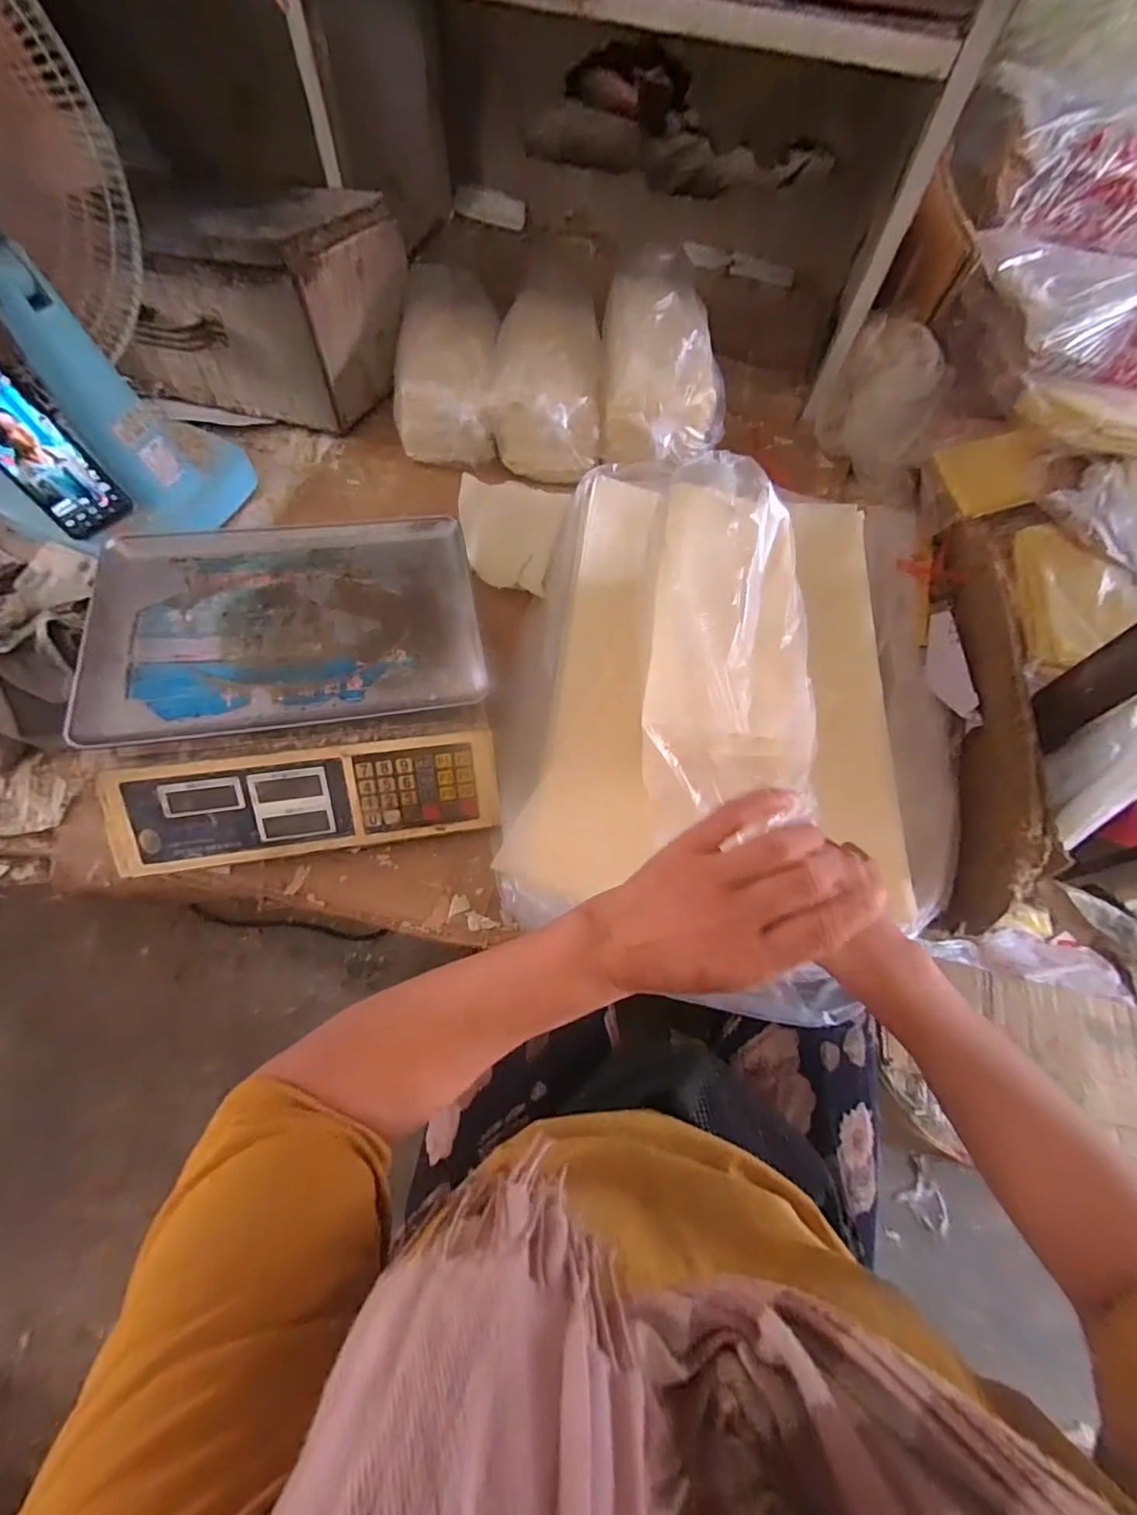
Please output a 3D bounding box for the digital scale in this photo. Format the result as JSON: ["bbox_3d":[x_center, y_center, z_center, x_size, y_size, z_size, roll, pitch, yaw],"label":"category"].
[{"bbox_3d":[-0.250,-0.078,0.536,0.325,0.103,0.312,-9,65,-7],"label":"digital scale"}]

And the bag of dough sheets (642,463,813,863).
[{"bbox_3d":[0.128,-0.109,0.428,0.120,0.056,0.340,7,64,0],"label":"bag of dough sheets"}]

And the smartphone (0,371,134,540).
[{"bbox_3d":[-0.556,-0.315,0.592,0.073,0.149,0.014,-39,47,-13],"label":"smartphone"}]

